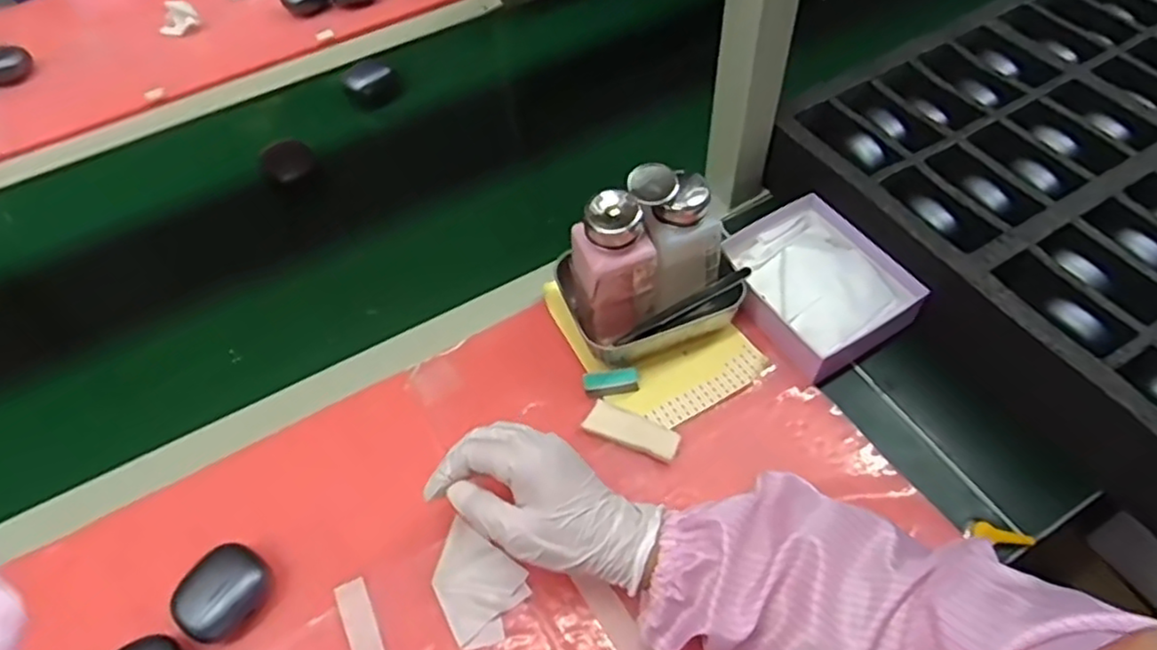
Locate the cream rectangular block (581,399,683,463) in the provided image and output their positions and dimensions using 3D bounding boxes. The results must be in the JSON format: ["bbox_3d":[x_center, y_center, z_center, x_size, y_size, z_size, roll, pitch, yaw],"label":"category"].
[{"bbox_3d":[0.040,0.078,0.510,0.069,0.010,0.026,19,58,17],"label":"cream rectangular block"}]

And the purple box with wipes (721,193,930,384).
[{"bbox_3d":[0.184,-0.037,0.563,0.118,0.034,0.156,-27,57,-14],"label":"purple box with wipes"}]

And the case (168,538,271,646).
[{"bbox_3d":[-0.232,0.175,0.451,0.051,0.021,0.056,36,64,25],"label":"case"}]

